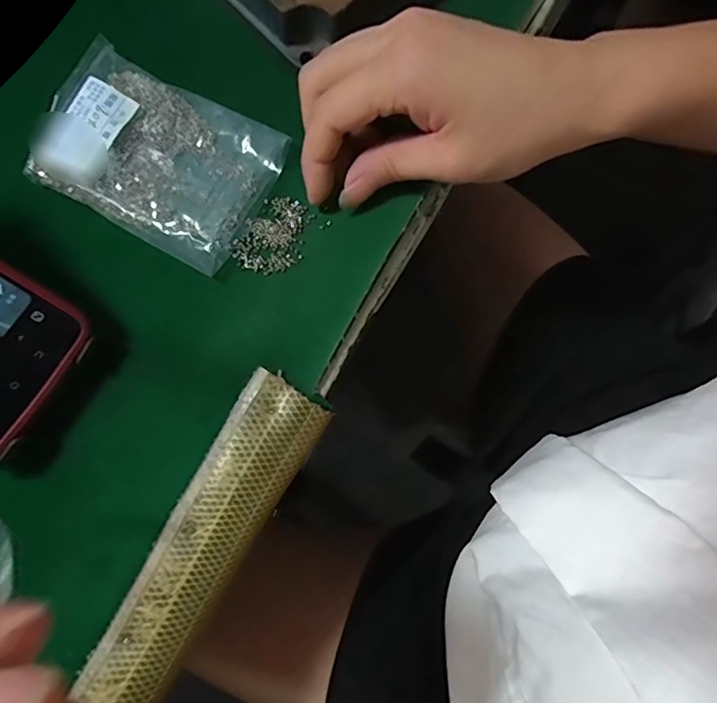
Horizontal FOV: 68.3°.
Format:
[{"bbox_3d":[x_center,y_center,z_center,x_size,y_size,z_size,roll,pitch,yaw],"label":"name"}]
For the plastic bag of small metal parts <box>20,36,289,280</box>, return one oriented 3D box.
[{"bbox_3d":[-0.101,-0.097,0.262,0.111,0.016,0.078,28,81,4],"label":"plastic bag of small metal parts"}]

